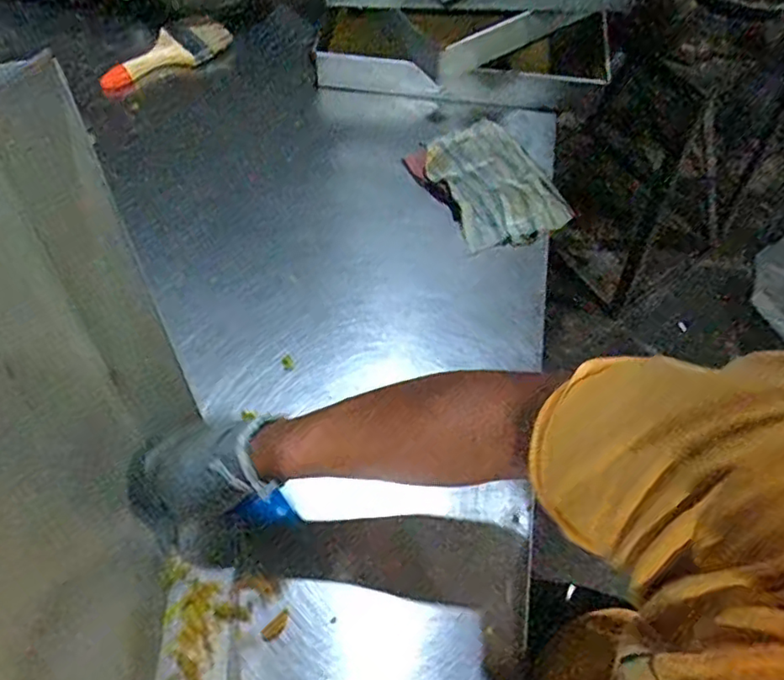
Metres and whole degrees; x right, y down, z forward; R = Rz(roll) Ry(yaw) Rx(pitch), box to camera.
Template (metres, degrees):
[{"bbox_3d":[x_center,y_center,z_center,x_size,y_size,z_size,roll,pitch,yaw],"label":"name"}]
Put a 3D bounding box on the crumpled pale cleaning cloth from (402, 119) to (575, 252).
[{"bbox_3d":[0.141,-0.232,0.912,0.179,0.034,0.231,-21,64,-14],"label":"crumpled pale cleaning cloth"}]

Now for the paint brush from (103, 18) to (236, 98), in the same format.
[{"bbox_3d":[-0.377,-0.470,1.001,0.217,0.027,0.098,-33,67,-19],"label":"paint brush"}]

